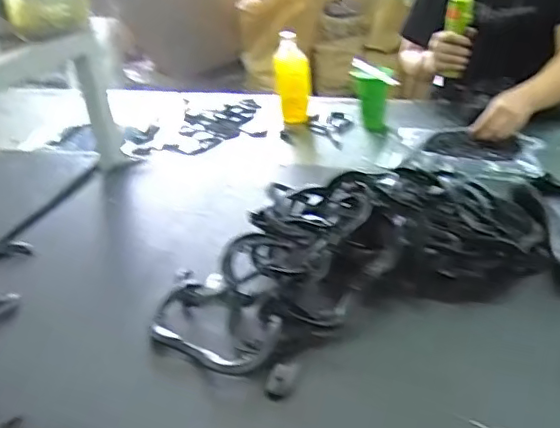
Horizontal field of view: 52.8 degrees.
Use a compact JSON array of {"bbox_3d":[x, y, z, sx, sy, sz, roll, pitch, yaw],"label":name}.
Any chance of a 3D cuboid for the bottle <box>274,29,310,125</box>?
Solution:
[{"bbox_3d":[0.030,-0.332,1.396,0.082,0.206,0.068,-4,31,1],"label":"bottle"}]

